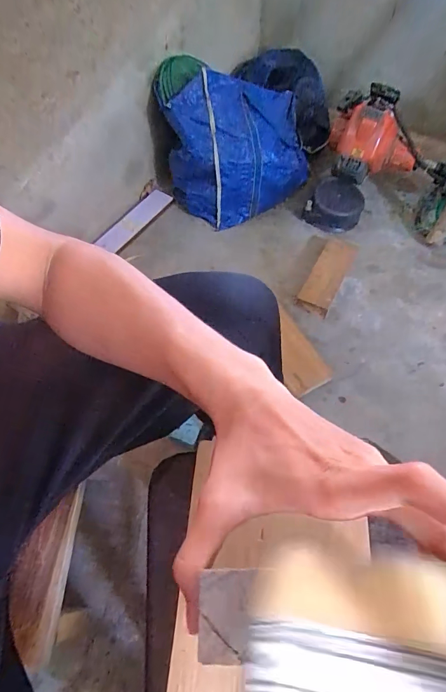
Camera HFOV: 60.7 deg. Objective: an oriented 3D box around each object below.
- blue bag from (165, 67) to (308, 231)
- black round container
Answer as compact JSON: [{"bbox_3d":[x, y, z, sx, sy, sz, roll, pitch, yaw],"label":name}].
[{"bbox_3d":[0.043,-0.559,1.090,0.365,0.316,0.237,-20,60,-10],"label":"blue bag"},{"bbox_3d":[0.335,-0.420,1.128,0.157,0.089,0.139,23,63,15],"label":"black round container"}]

